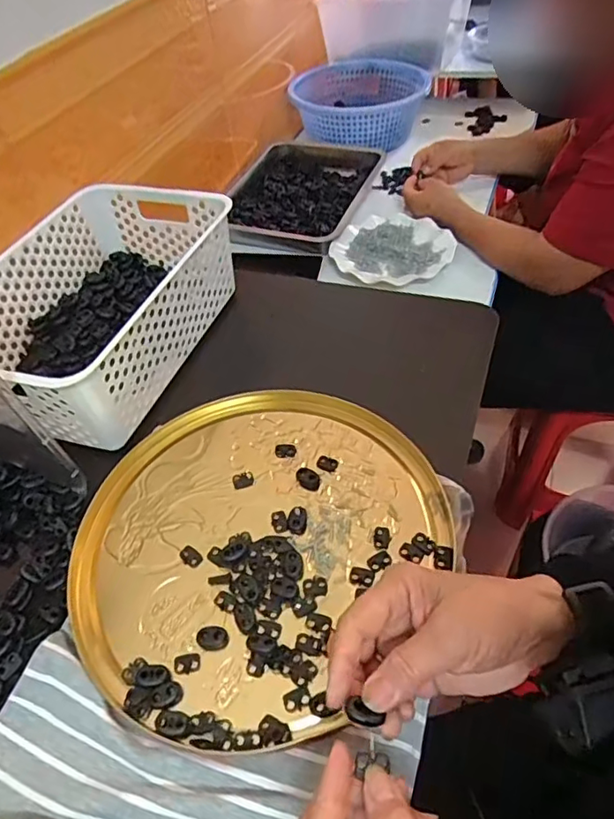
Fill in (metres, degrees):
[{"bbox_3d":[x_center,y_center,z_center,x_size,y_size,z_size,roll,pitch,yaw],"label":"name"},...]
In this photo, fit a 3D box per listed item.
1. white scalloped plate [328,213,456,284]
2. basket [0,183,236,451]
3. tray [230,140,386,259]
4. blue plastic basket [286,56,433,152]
[{"bbox_3d":[0.135,-0.250,0.858,0.169,0.024,0.170,-3,48,4],"label":"white scalloped plate"},{"bbox_3d":[-0.220,-0.110,0.588,0.199,0.106,0.292,13,51,17],"label":"basket"},{"bbox_3d":[-0.018,-0.396,1.001,0.238,0.041,0.344,11,51,16],"label":"tray"},{"bbox_3d":[0.110,-0.631,1.142,0.277,0.090,0.280,-6,48,1],"label":"blue plastic basket"}]

